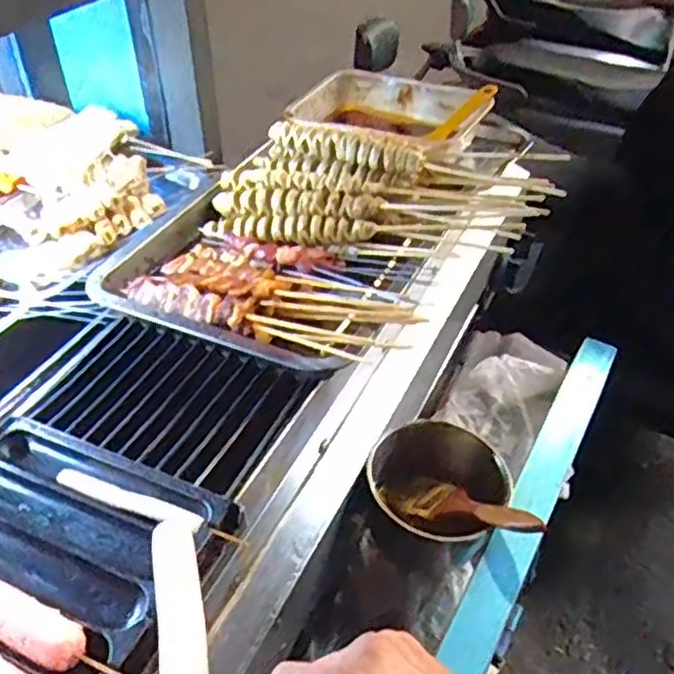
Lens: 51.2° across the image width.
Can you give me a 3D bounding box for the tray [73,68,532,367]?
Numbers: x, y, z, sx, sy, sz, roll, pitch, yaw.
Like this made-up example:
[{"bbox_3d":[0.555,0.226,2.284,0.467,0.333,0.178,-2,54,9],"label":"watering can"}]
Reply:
[{"bbox_3d":[-0.001,-0.169,0.818,0.308,0.123,0.546,20,44,20],"label":"tray"}]

